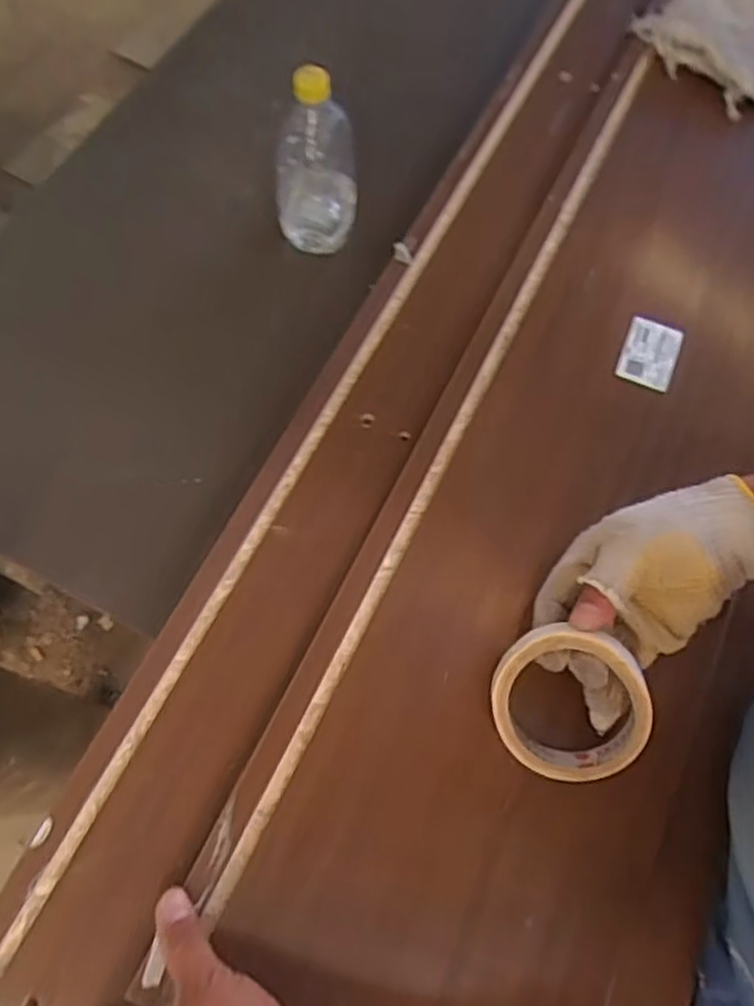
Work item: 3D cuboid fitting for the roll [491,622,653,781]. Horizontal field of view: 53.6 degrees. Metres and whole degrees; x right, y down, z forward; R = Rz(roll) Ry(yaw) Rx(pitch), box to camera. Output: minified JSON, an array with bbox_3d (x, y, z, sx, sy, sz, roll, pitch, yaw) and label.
[{"bbox_3d":[0.117,0.121,0.452,0.092,0.019,0.092,7,100,9],"label":"roll"}]

